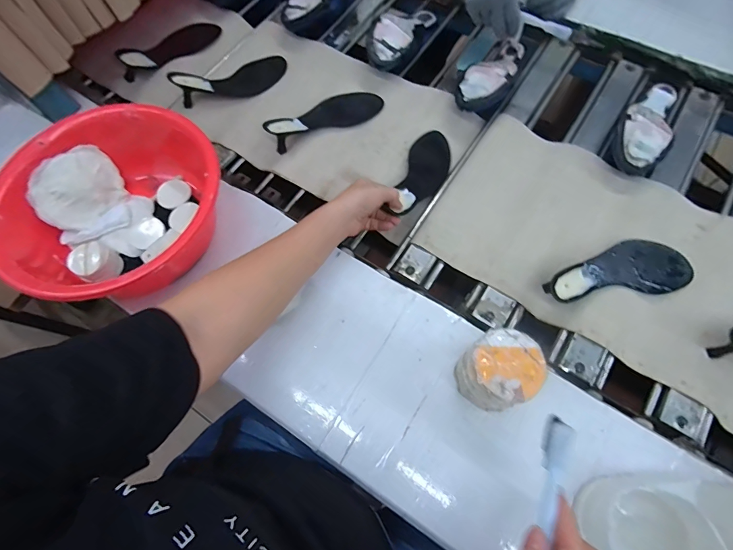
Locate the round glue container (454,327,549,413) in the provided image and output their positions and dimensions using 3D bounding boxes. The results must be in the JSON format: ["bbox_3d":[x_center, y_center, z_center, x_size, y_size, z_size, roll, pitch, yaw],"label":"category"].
[{"bbox_3d":[0.150,0.112,0.432,0.077,0.081,0.075,0,70,0],"label":"round glue container"}]

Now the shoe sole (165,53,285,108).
[{"bbox_3d":[-0.252,-0.382,0.714,0.215,0.063,0.083,-35,72,-11],"label":"shoe sole"}]

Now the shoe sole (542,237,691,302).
[{"bbox_3d":[0.364,-0.007,0.546,0.219,0.030,0.078,-7,70,-2],"label":"shoe sole"}]

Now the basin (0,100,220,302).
[{"bbox_3d":[-0.337,-0.089,0.509,0.283,0.115,0.261,0,70,0],"label":"basin"}]

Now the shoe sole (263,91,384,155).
[{"bbox_3d":[-0.076,-0.293,0.675,0.220,0.052,0.079,-26,70,-8],"label":"shoe sole"}]

